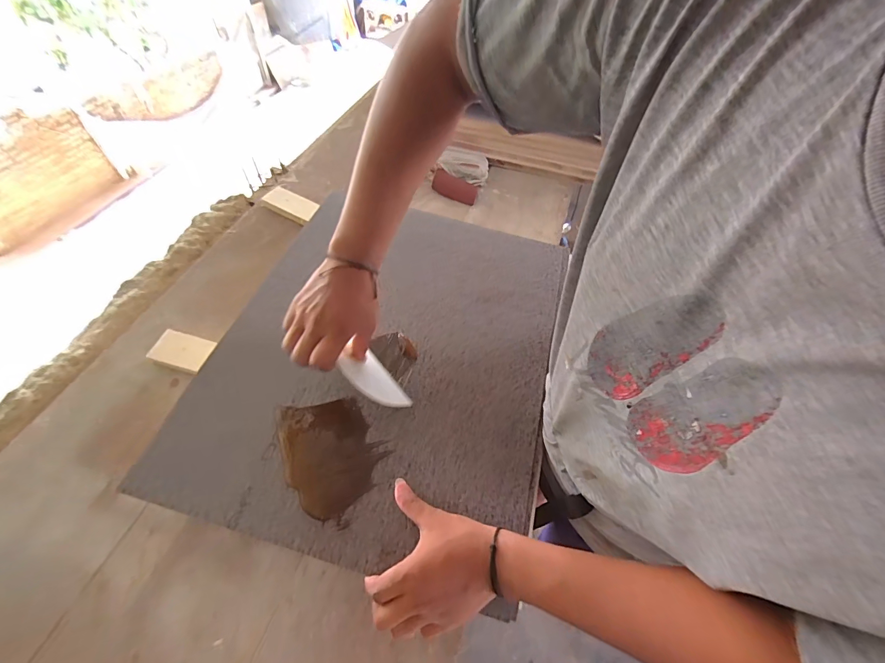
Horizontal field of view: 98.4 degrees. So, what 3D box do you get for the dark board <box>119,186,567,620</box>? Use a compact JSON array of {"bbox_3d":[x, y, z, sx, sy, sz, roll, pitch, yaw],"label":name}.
[{"bbox_3d":[-0.066,0.007,0.520,0.421,0.020,0.519,15,57,4],"label":"dark board"}]

